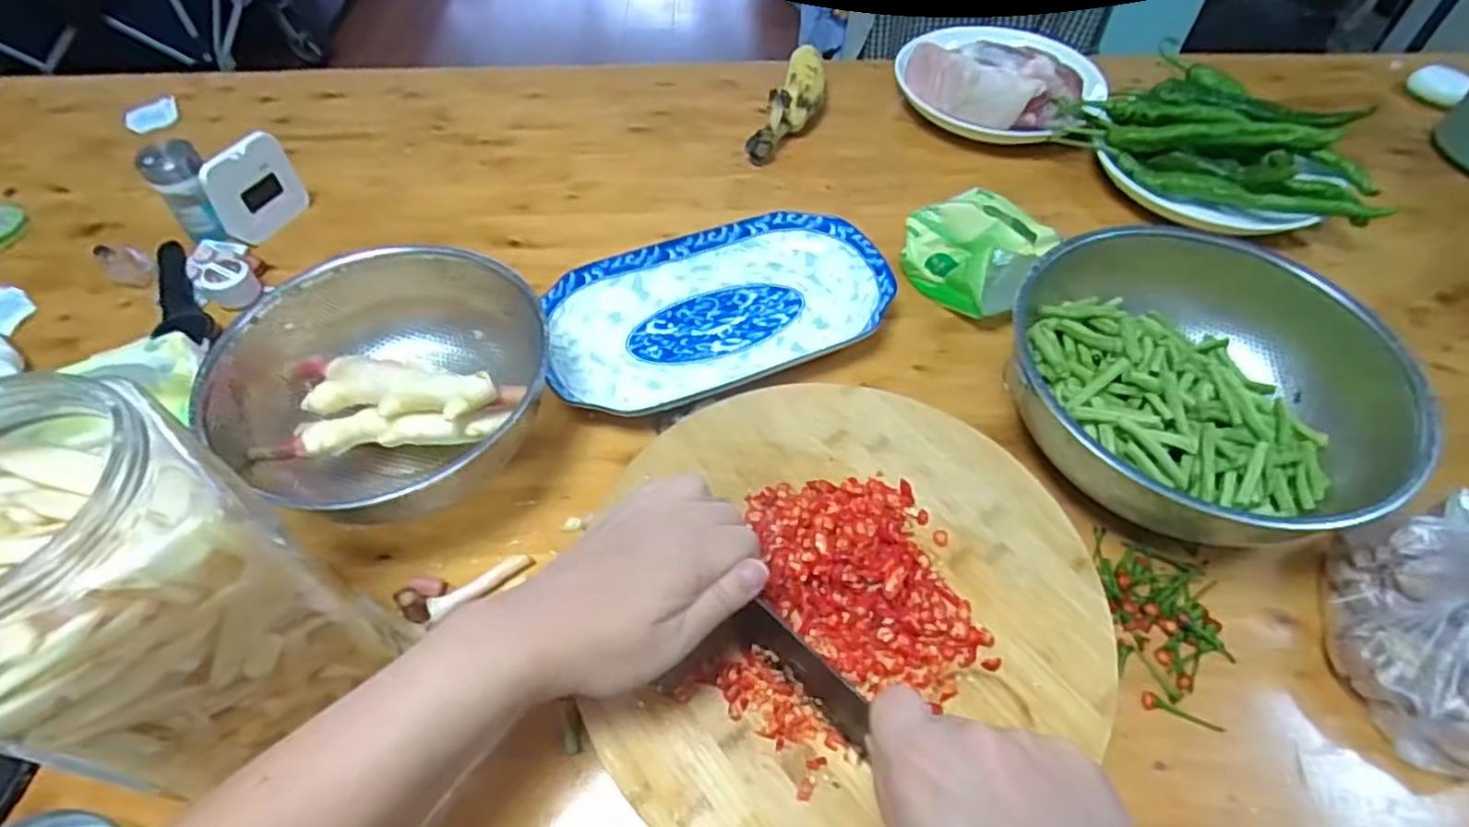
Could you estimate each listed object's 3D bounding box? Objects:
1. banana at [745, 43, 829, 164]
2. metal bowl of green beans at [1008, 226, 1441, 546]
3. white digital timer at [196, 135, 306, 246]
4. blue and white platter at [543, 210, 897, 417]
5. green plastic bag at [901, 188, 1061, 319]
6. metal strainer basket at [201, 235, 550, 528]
[{"bbox_3d":[0.062,-0.317,0.743,0.047,0.052,0.162,18,55,12],"label":"banana"},{"bbox_3d":[0.323,-0.043,0.518,0.237,0.093,0.279,19,55,13],"label":"metal bowl of green beans"},{"bbox_3d":[-0.414,-0.196,0.624,0.016,0.071,0.076,19,55,13],"label":"white digital timer"},{"bbox_3d":[-0.015,-0.087,0.584,0.270,0.030,0.147,-19,56,-14],"label":"blue and white platter"},{"bbox_3d":[0.203,-0.135,0.602,0.088,0.066,0.113,-31,60,-22],"label":"green plastic bag"},{"bbox_3d":[-0.230,-0.029,0.504,0.204,0.077,0.174,7,54,4],"label":"metal strainer basket"}]

